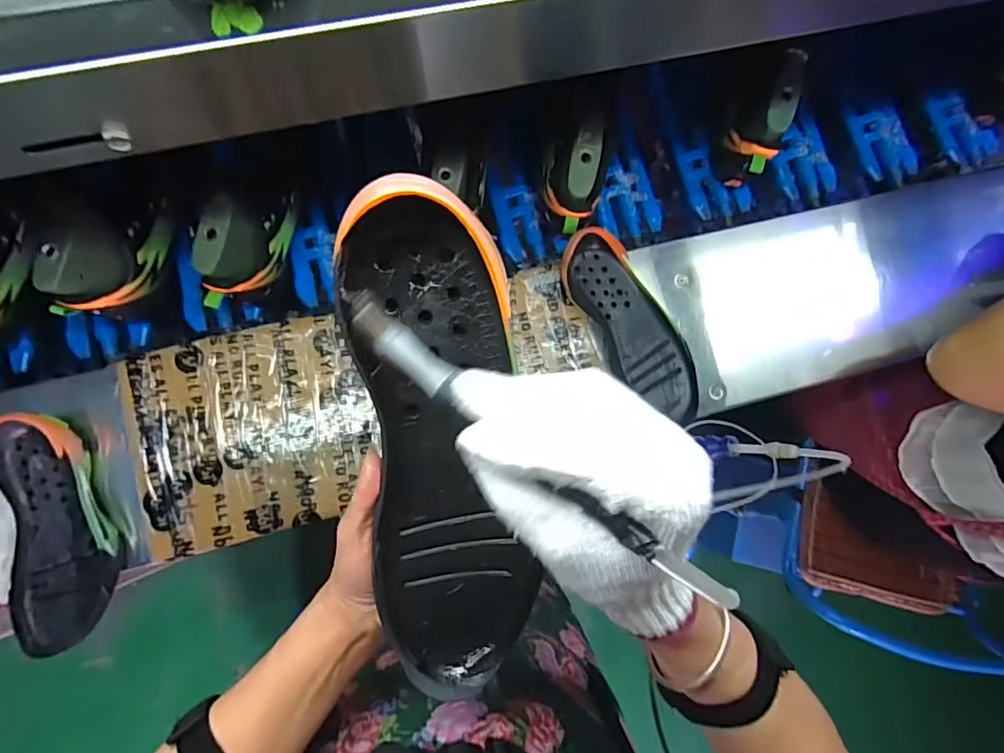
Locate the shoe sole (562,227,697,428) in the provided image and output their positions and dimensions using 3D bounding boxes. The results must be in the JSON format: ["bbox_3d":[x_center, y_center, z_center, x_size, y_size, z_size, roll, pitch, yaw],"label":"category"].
[{"bbox_3d":[0.165,-0.062,0.652,0.097,0.038,0.260,-30,85,-8],"label":"shoe sole"}]

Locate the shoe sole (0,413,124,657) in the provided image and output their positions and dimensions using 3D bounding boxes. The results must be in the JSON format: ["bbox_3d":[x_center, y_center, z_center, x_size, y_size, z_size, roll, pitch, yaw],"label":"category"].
[{"bbox_3d":[-0.483,0.165,0.566,0.099,0.050,0.248,-10,83,-6],"label":"shoe sole"}]

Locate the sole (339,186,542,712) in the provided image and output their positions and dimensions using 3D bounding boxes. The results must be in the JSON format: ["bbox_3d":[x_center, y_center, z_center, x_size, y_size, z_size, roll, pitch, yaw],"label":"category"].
[{"bbox_3d":[-0.031,0.048,0.287,0.086,0.039,0.288,-5,109,-5],"label":"sole"}]

